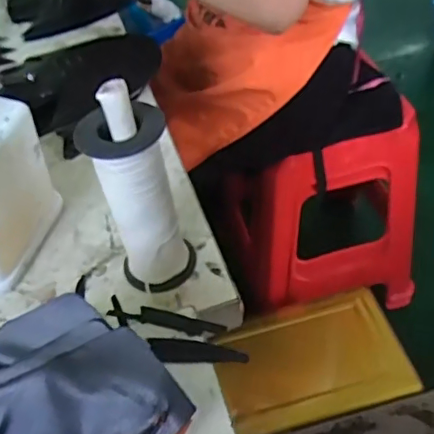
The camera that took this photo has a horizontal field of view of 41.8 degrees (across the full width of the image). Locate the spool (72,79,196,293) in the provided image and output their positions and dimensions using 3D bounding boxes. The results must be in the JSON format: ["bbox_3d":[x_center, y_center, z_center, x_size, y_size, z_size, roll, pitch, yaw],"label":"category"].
[{"bbox_3d":[-0.055,-0.016,0.405,0.057,0.170,0.047,-15,47,-6],"label":"spool"}]

